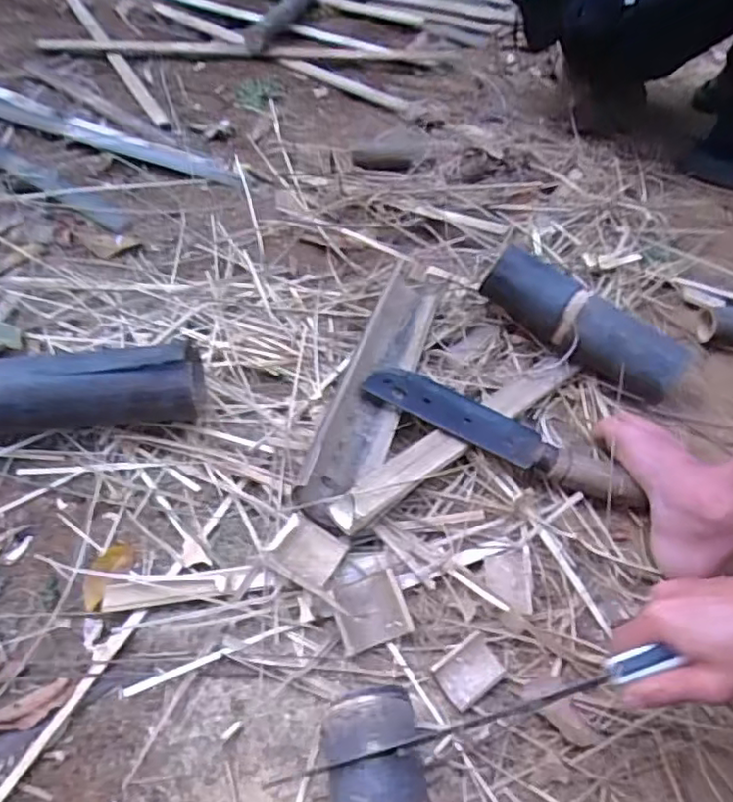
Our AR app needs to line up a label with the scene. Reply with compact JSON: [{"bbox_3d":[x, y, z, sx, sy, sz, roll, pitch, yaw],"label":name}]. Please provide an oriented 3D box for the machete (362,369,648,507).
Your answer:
[{"bbox_3d":[0.160,0.035,0.740,0.336,0.033,0.077,19,51,11],"label":"machete"}]

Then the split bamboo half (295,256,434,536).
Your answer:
[{"bbox_3d":[0.012,-0.029,0.784,0.085,0.047,0.419,14,50,7],"label":"split bamboo half"}]

